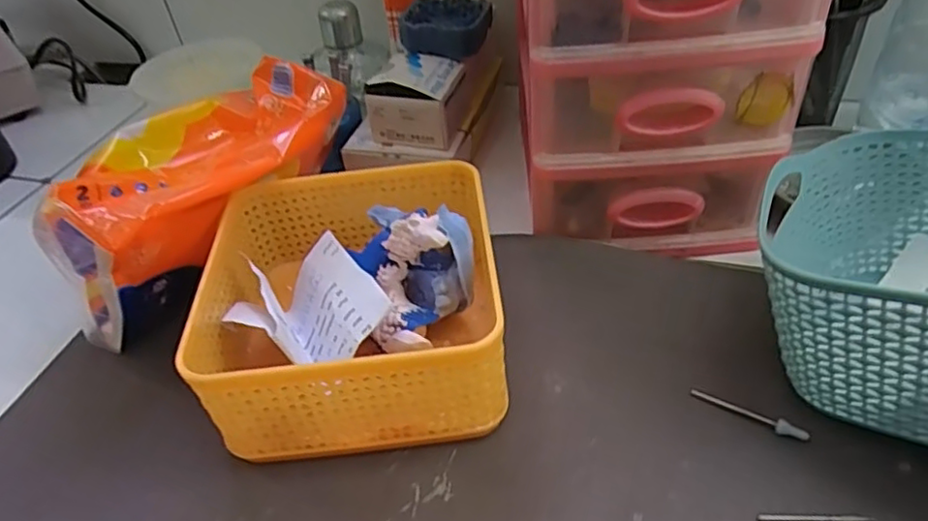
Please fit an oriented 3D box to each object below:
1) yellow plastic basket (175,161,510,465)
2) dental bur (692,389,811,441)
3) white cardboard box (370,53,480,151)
[{"bbox_3d":[-0.049,0.019,0.307,0.131,0.066,0.133,-7,42,0],"label":"yellow plastic basket"},{"bbox_3d":[0.124,0.067,0.275,0.049,0.004,0.005,23,51,29],"label":"dental bur"},{"bbox_3d":[-0.025,-0.112,0.423,0.057,0.041,0.067,12,45,19],"label":"white cardboard box"}]

